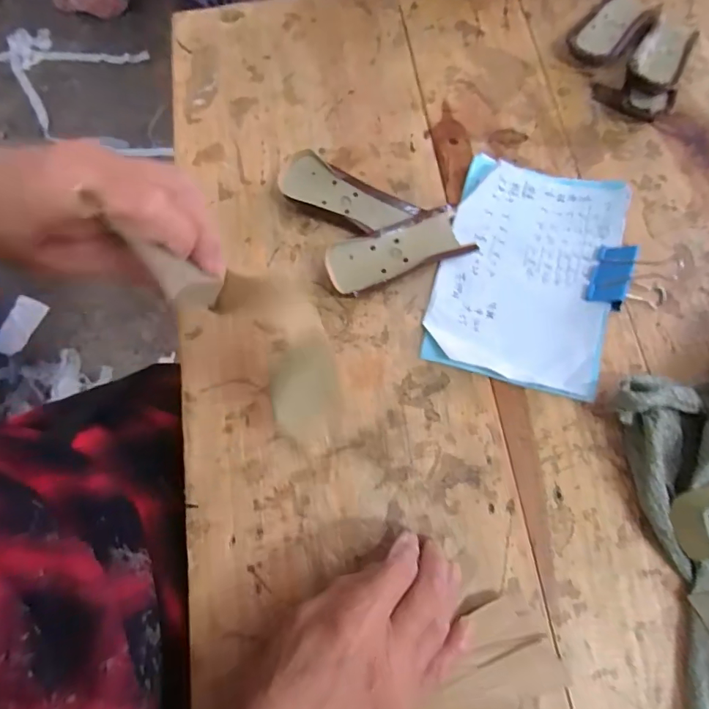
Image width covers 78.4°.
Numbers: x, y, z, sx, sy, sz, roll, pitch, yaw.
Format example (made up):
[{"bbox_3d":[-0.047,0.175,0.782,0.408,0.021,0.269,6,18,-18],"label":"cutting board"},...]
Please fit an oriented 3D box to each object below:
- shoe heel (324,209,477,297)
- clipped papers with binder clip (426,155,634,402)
[{"bbox_3d":[0.035,-0.084,0.353,0.118,0.021,0.042,-23,73,-5],"label":"shoe heel"},{"bbox_3d":[0.141,-0.068,0.349,0.135,0.018,0.188,16,74,7],"label":"clipped papers with binder clip"}]

